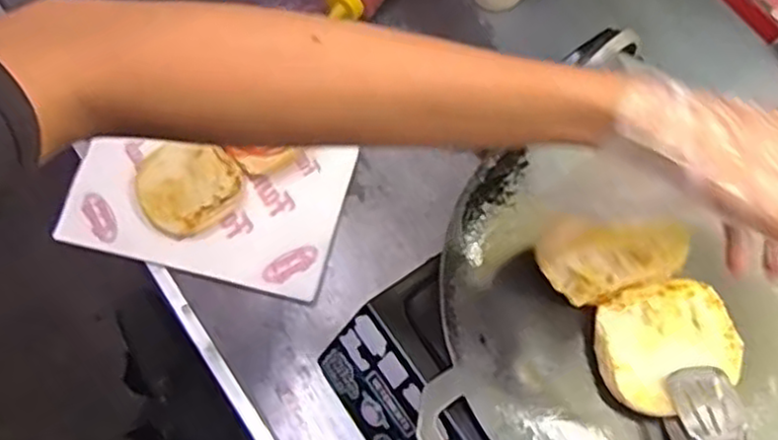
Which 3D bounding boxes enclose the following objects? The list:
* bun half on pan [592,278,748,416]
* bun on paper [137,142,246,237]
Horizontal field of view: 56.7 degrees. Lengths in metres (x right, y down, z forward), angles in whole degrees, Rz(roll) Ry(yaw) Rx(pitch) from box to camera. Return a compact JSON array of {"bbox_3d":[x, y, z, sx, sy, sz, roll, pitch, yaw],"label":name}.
[{"bbox_3d":[0.192,0.086,0.501,0.099,0.015,0.081,-23,70,-10],"label":"bun half on pan"},{"bbox_3d":[-0.192,-0.031,0.685,0.090,0.028,0.088,0,67,0],"label":"bun on paper"}]

